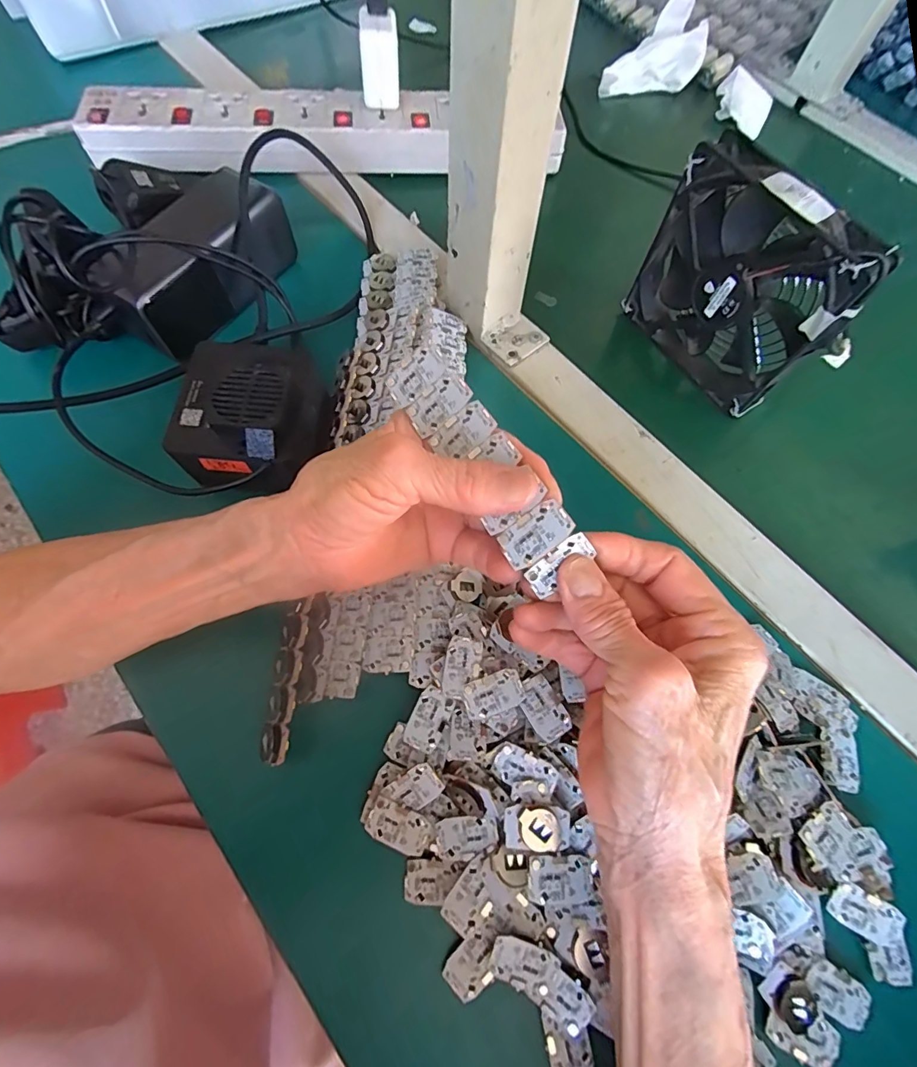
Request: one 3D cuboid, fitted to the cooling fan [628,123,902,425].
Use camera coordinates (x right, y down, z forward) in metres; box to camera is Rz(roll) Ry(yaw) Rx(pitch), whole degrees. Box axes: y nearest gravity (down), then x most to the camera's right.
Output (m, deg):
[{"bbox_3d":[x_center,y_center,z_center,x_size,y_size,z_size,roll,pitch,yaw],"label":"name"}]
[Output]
[{"bbox_3d":[0.172,-0.155,0.292,0.034,0.111,0.124,-38,75,-14],"label":"cooling fan"}]

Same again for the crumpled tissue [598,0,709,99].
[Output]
[{"bbox_3d":[0.195,-0.458,0.459,0.066,0.046,0.123,39,73,12],"label":"crumpled tissue"}]

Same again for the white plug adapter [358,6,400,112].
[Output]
[{"bbox_3d":[-0.061,-0.363,0.366,0.028,0.052,0.032,-5,69,-3],"label":"white plug adapter"}]

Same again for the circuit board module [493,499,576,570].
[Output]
[{"bbox_3d":[0.031,0.000,0.189,0.029,0.004,0.018,-37,72,17],"label":"circuit board module"}]

